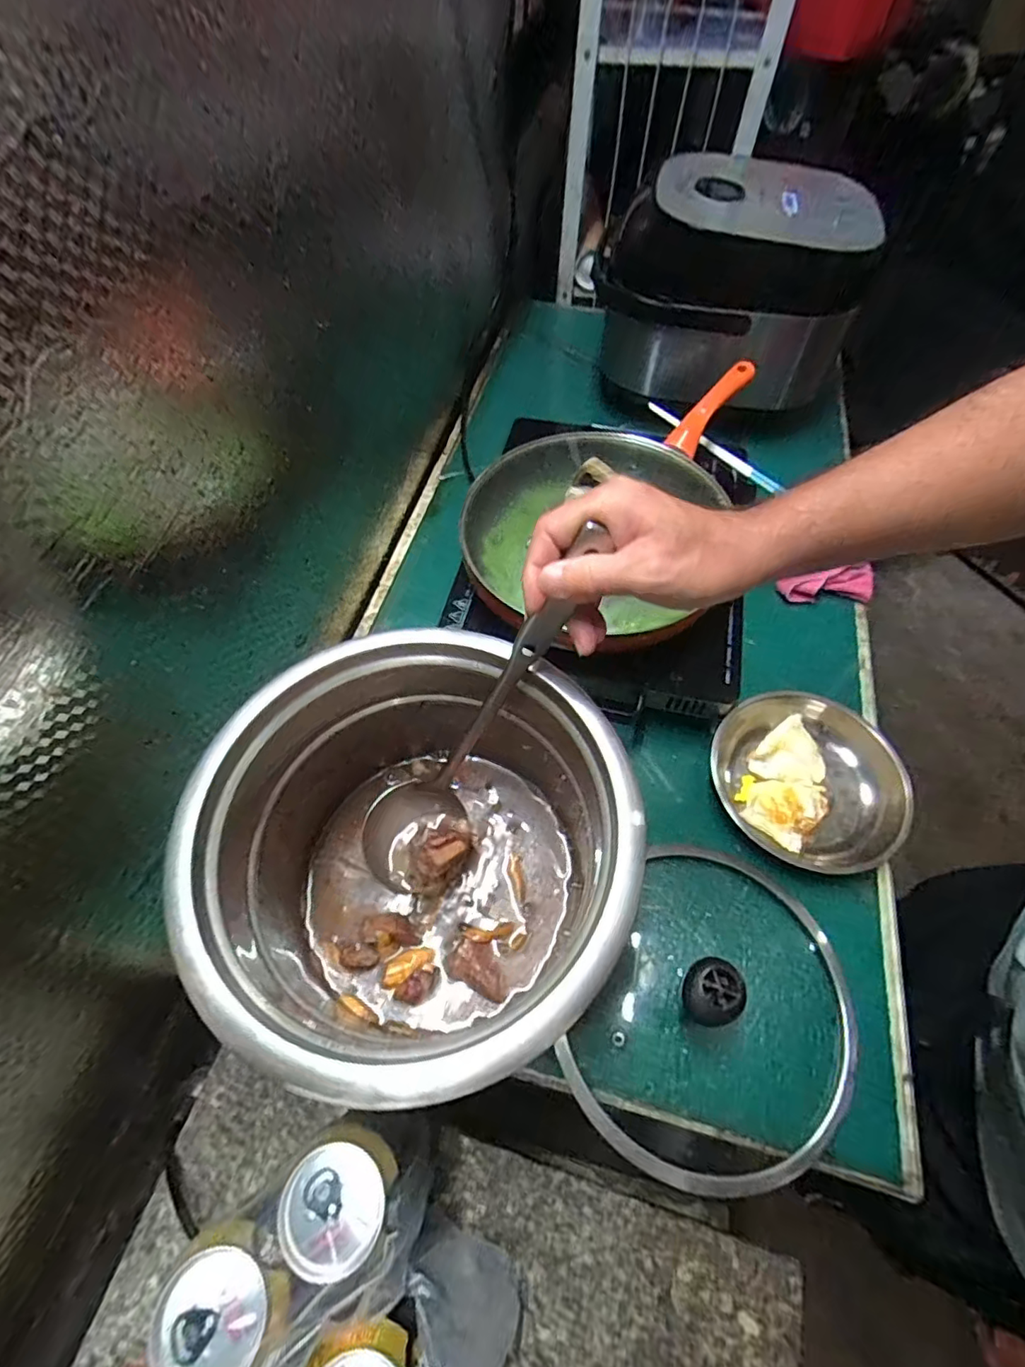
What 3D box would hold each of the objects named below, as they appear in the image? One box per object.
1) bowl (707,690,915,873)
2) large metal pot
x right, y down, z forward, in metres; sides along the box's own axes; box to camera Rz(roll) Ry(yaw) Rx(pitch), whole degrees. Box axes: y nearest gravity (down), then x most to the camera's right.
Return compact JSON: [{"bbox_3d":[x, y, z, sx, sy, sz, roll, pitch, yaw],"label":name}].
[{"bbox_3d":[0.280,0.095,0.544,0.156,0.073,0.170,0,59,-1],"label":"bowl"},{"bbox_3d":[-0.061,0.120,0.389,0.246,0.180,0.250,0,59,-1],"label":"large metal pot"}]

